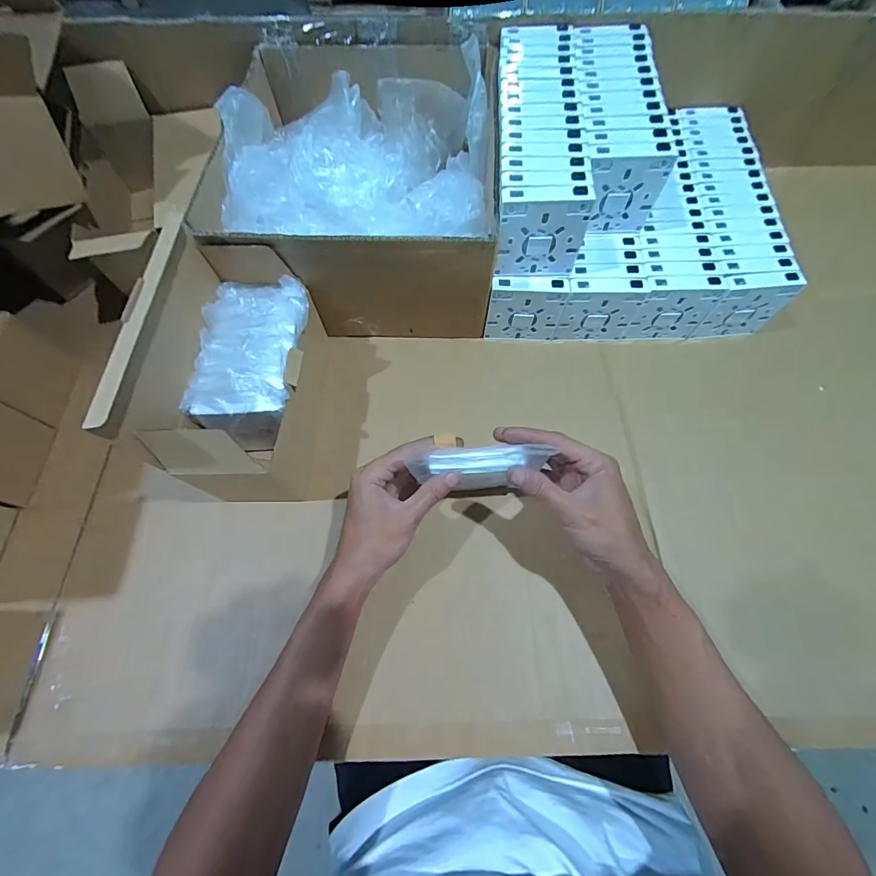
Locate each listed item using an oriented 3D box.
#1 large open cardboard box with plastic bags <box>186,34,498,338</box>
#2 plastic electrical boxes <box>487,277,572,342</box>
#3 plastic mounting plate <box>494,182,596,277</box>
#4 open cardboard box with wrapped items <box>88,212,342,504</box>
[{"bbox_3d":[-0.081,-0.311,0.494,0.280,0.155,0.331,1,68,1],"label":"large open cardboard box with plastic bags"},{"bbox_3d":[0.103,-0.152,0.470,0.084,0.078,0.025,-2,68,0],"label":"plastic electrical boxes"},{"bbox_3d":[0.103,-0.207,0.402,0.084,0.088,0.025,1,68,1],"label":"plastic mounting plate"},{"bbox_3d":[-0.188,-0.068,0.385,0.123,0.188,0.212,-6,68,-2],"label":"open cardboard box with wrapped items"}]

